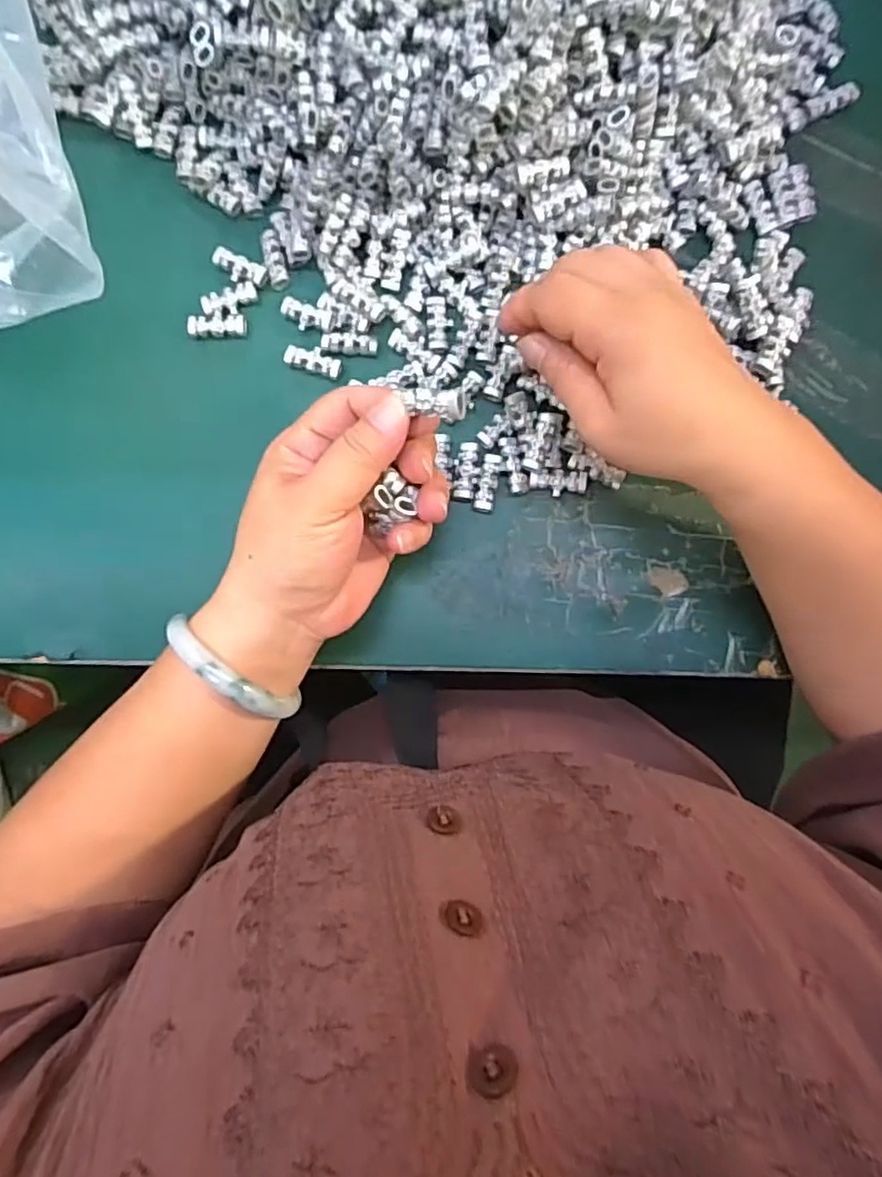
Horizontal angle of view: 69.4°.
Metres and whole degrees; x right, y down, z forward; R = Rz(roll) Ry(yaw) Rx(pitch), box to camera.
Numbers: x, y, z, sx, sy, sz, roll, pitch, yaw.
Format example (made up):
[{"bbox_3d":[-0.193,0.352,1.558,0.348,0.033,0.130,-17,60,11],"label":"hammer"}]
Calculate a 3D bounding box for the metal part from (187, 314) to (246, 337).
[{"bbox_3d":[-0.121,-0.142,0.342,0.030,0.004,0.011,-1,85,-1],"label":"metal part"}]

